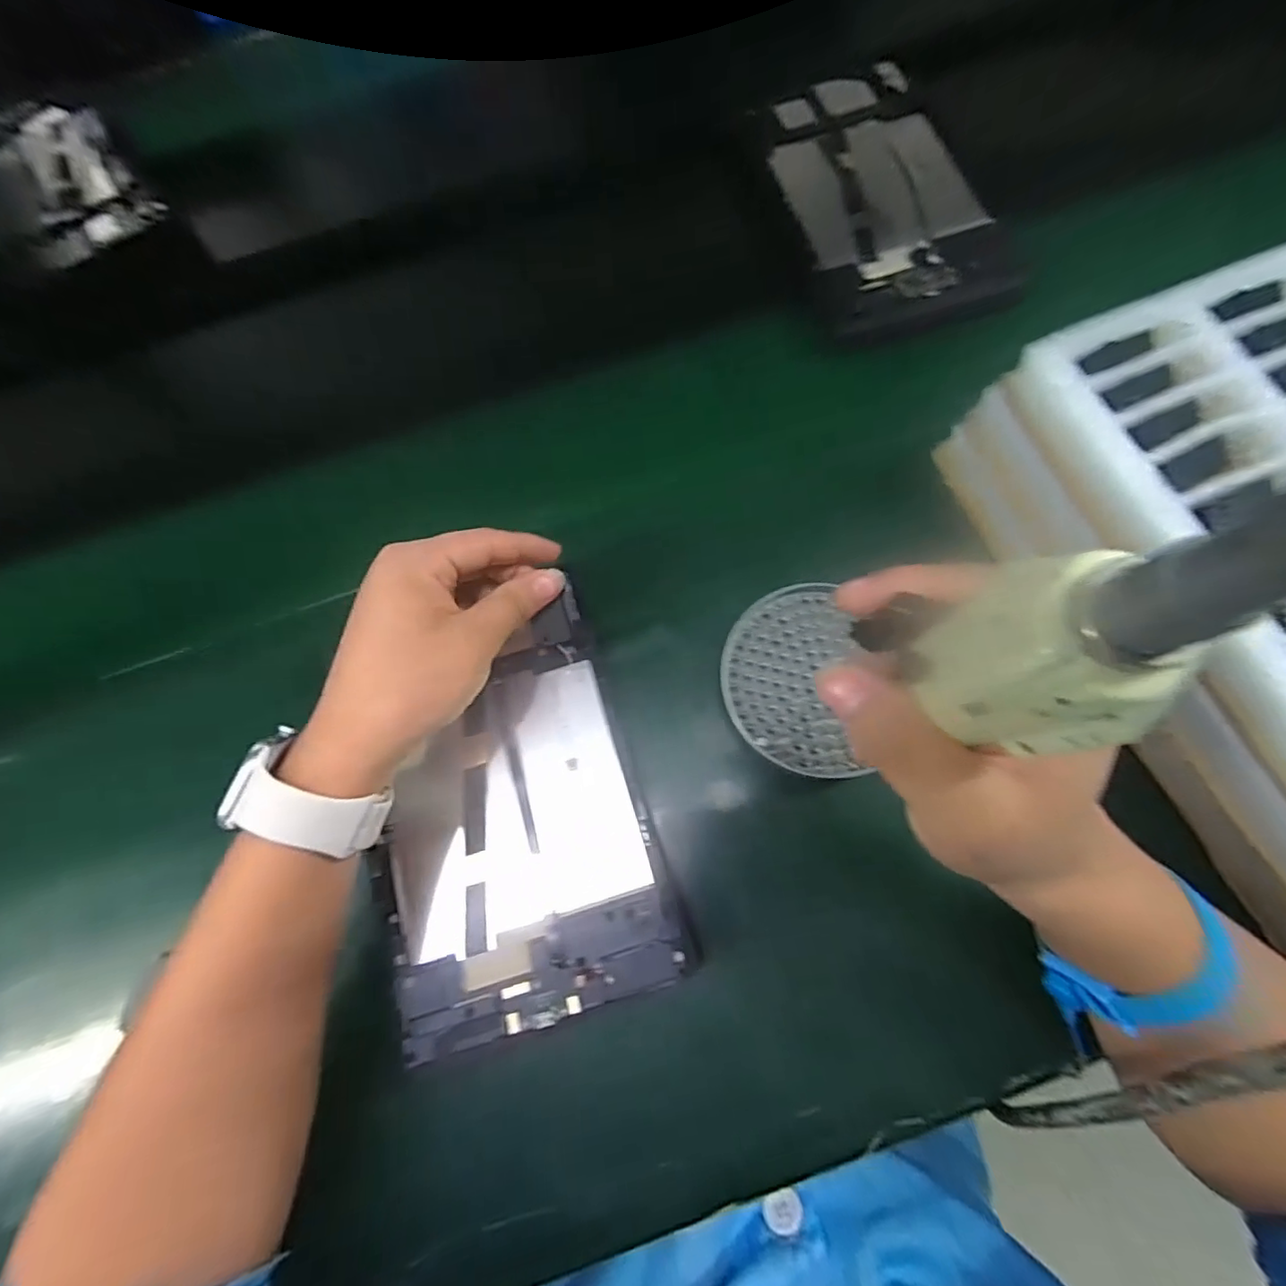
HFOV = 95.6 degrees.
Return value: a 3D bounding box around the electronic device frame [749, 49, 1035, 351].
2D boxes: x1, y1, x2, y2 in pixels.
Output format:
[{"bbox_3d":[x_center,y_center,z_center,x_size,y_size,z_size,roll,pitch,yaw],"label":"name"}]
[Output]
[{"bbox_3d":[0.176,-0.336,0.438,0.129,0.021,0.244,-18,75,7],"label":"electronic device frame"}]

